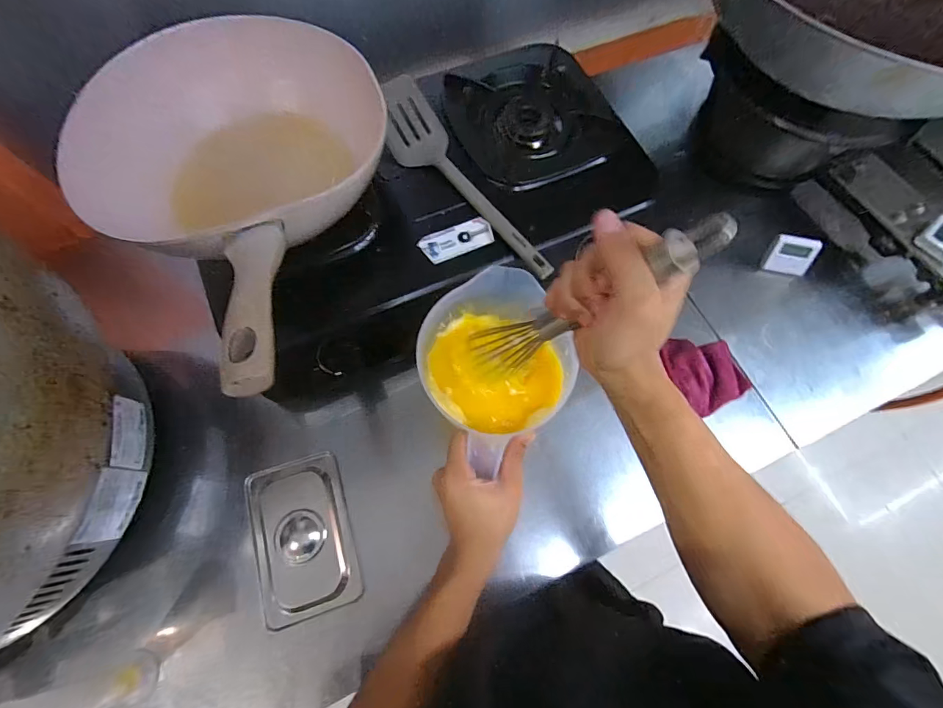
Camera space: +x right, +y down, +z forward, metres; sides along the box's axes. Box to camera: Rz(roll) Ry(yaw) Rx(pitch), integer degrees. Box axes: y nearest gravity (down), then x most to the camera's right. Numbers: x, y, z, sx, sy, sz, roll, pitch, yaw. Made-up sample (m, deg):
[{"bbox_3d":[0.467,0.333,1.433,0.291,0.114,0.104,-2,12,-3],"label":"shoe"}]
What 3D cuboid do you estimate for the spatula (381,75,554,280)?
[{"bbox_3d":[-0.020,-0.209,0.513,0.084,0.059,0.307,-30,73,-12],"label":"spatula"}]

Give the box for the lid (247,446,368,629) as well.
[{"bbox_3d":[-0.198,0.212,0.495,0.108,0.016,0.174,-17,71,-8],"label":"lid"}]

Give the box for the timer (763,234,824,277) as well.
[{"bbox_3d":[0.465,-0.144,0.609,0.055,0.056,0.011,24,36,18],"label":"timer"}]

